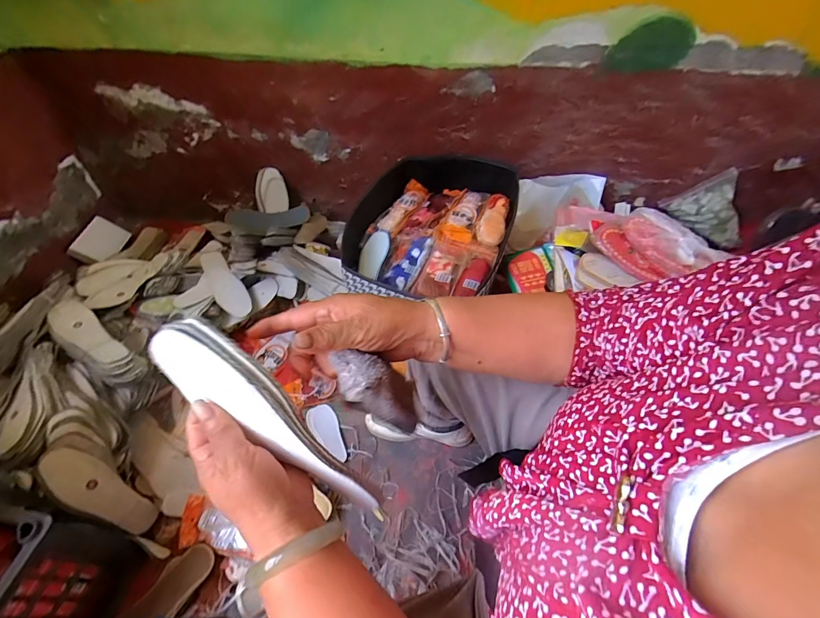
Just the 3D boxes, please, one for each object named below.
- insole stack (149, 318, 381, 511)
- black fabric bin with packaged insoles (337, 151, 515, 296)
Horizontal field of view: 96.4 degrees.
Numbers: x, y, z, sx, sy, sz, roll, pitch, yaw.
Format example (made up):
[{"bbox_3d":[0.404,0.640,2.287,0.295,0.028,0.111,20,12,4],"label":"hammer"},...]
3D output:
[{"bbox_3d":[-0.108,0.094,0.302,0.222,0.065,0.030,46,30,-11],"label":"insole stack"},{"bbox_3d":[0.045,-0.191,0.864,0.353,0.146,0.467,19,52,11],"label":"black fabric bin with packaged insoles"}]

